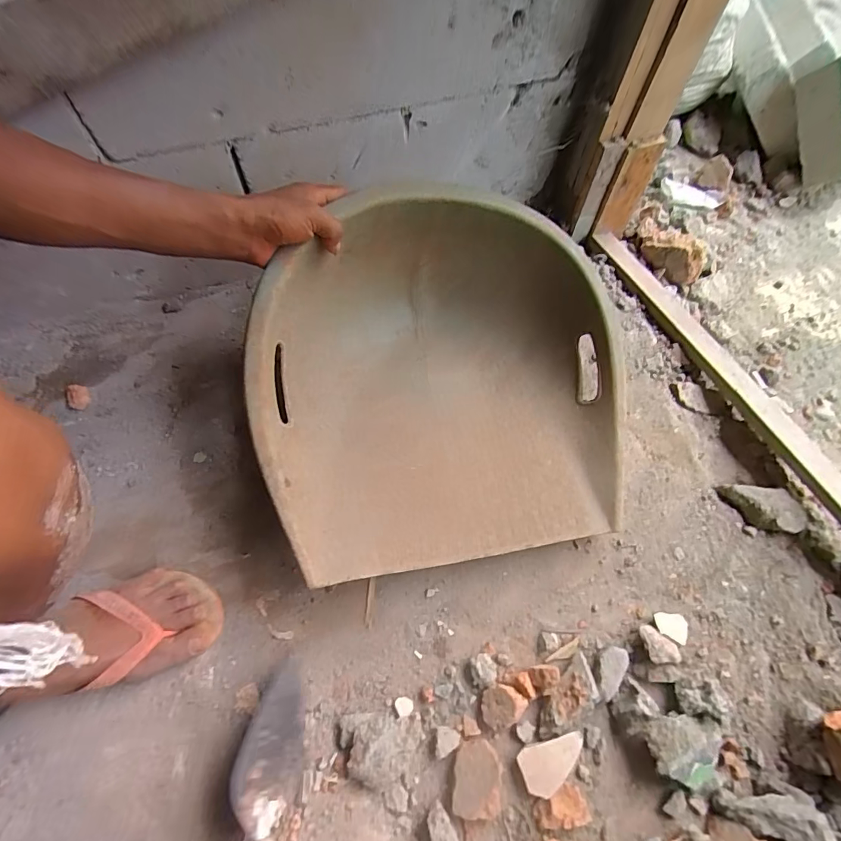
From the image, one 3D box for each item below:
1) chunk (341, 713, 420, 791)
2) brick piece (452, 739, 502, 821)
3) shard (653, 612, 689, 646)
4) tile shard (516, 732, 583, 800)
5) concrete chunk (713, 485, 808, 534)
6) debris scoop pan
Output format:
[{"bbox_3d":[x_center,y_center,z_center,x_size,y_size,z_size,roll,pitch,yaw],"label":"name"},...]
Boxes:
[{"bbox_3d":[-0.043,0.328,0.433,0.081,0.029,0.058,5,63,0],"label":"chunk"},{"bbox_3d":[0.055,0.353,0.431,0.044,0.022,0.061,8,63,1],"label":"brick piece"},{"bbox_3d":[0.287,0.237,0.498,0.035,0.009,0.031,4,63,-1],"label":"shard"},{"bbox_3d":[0.134,0.343,0.433,0.067,0.004,0.041,-17,53,1],"label":"tile shard"},{"bbox_3d":[0.419,0.108,0.537,0.083,0.027,0.047,12,63,4],"label":"concrete chunk"},{"bbox_3d":[0.038,-0.046,0.483,0.405,0.187,0.356,-10,64,-8],"label":"debris scoop pan"}]

